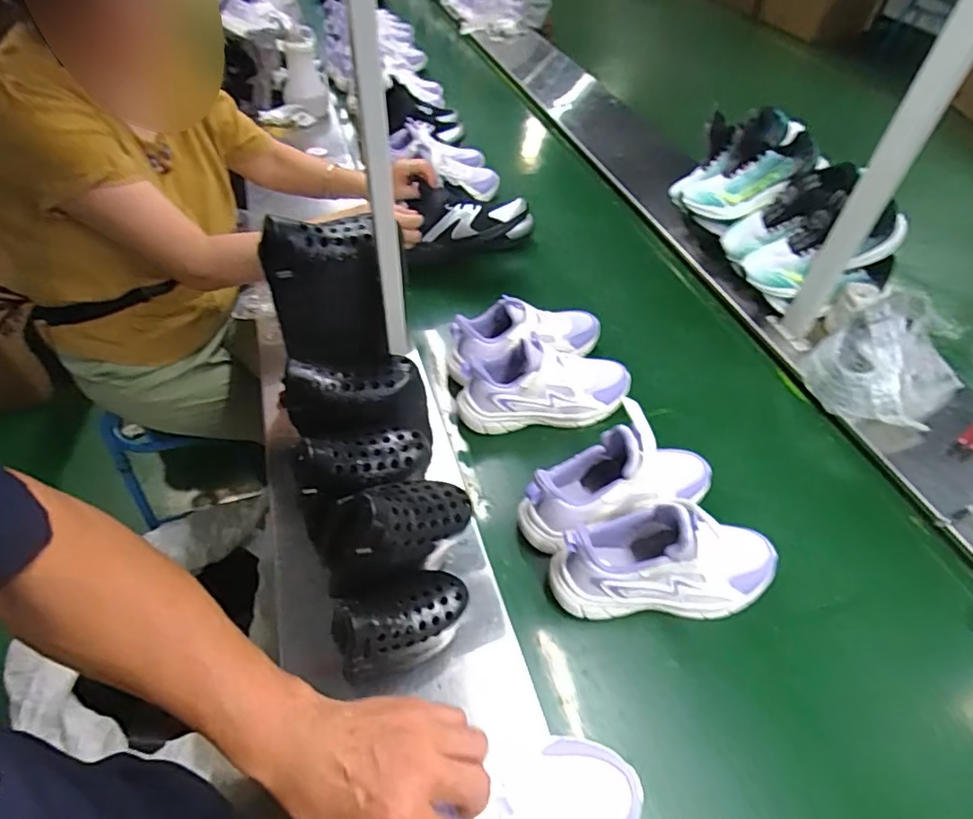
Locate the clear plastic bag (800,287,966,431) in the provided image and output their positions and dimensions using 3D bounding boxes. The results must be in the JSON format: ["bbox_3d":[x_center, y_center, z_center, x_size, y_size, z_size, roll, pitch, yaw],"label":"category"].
[{"bbox_3d":[0.596,-0.062,0.836,0.178,0.134,0.179,-33,57,-26],"label":"clear plastic bag"}]

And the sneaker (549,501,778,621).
[{"bbox_3d":[0.200,0.161,0.603,0.245,0.142,0.077,-1,49,-1],"label":"sneaker"}]

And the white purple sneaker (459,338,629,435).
[{"bbox_3d":[0.086,-0.040,0.786,0.250,0.110,0.092,-6,49,-7],"label":"white purple sneaker"}]

